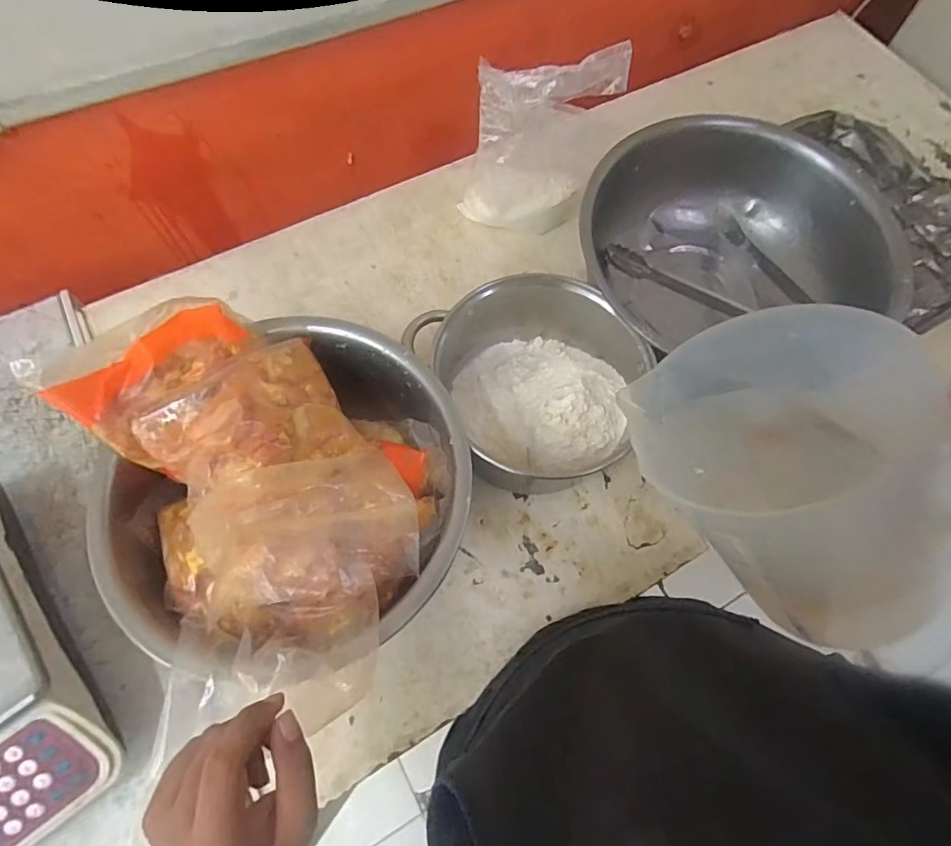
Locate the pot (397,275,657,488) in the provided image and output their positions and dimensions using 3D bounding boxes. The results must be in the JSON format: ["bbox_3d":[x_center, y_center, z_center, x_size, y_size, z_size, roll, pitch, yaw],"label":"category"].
[{"bbox_3d":[0.072,-0.051,0.591,0.227,0.125,0.235,-33,74,-13],"label":"pot"}]

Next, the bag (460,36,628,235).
[{"bbox_3d":[0.078,-0.344,0.644,0.178,0.224,0.070,-3,70,-4],"label":"bag"}]

